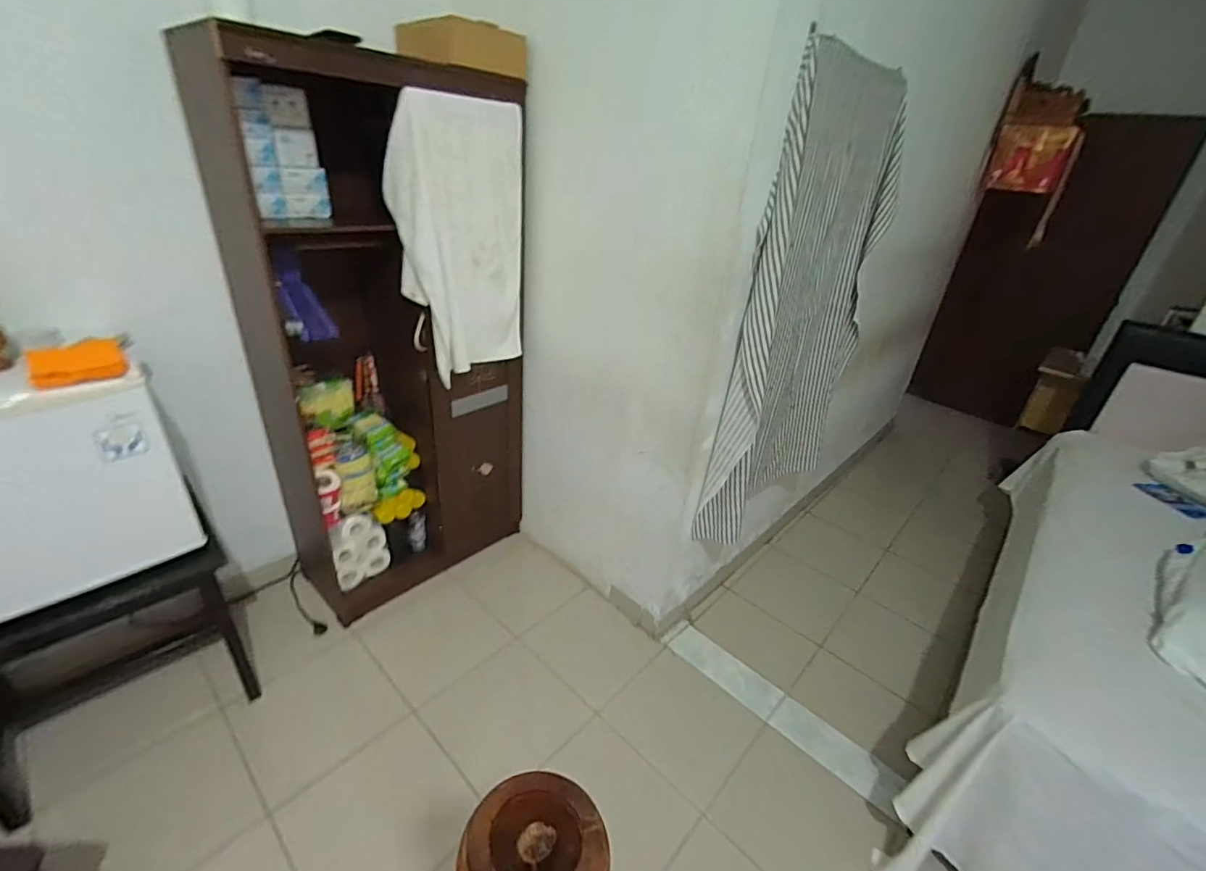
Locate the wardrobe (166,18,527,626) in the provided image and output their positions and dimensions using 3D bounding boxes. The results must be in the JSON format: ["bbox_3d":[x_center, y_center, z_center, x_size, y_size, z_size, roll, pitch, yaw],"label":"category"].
[{"bbox_3d":[-0.693,-0.275,1.702,0.534,1.574,0.724,24,34,29],"label":"wardrobe"}]

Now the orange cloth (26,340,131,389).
[{"bbox_3d":[-1.125,-0.159,1.098,0.177,0.040,0.153,28,36,35],"label":"orange cloth"}]

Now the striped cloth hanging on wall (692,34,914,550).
[{"bbox_3d":[0.590,-0.320,1.533,0.616,1.337,0.118,-20,35,-40],"label":"striped cloth hanging on wall"}]

